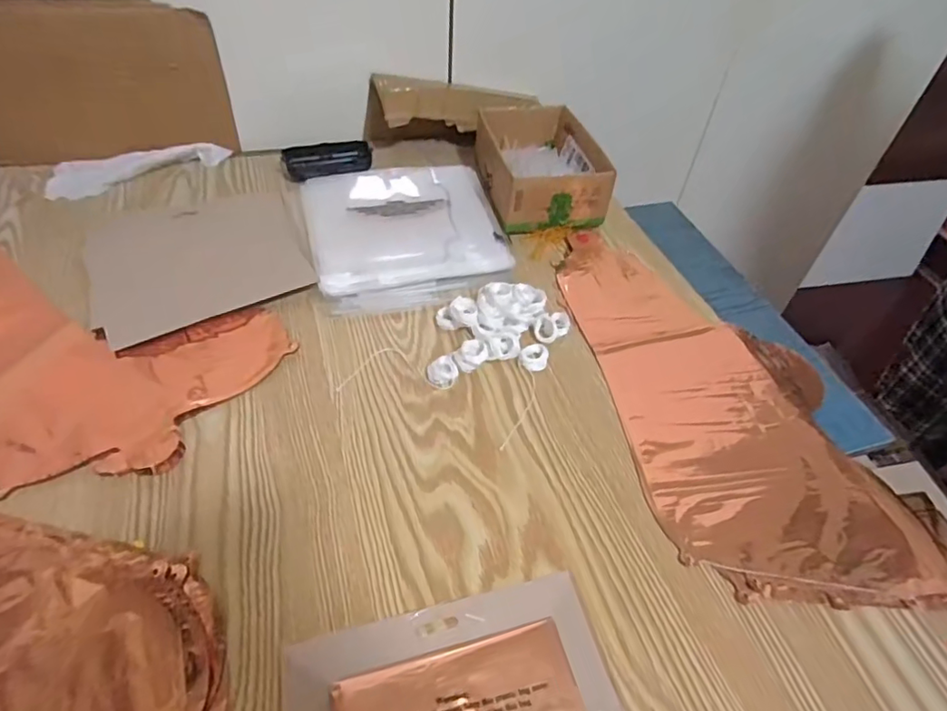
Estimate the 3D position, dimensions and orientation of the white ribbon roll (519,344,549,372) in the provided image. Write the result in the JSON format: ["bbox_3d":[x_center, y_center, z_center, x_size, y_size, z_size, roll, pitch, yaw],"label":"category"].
[{"bbox_3d":[0.056,0.001,0.518,0.025,0.011,0.026,3,47,-3],"label":"white ribbon roll"}]

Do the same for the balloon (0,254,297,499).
[{"bbox_3d":[-0.403,-0.023,0.500,0.428,0.011,0.223,22,49,15],"label":"balloon"}]

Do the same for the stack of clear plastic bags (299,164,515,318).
[{"bbox_3d":[-0.080,-0.155,0.656,0.217,0.018,0.261,-11,49,-15],"label":"stack of clear plastic bags"}]

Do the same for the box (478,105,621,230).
[{"bbox_3d":[0.082,-0.241,0.703,0.131,0.062,0.195,-6,48,-11],"label":"box"}]

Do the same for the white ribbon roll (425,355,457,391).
[{"bbox_3d":[-0.028,0.015,0.505,0.027,0.013,0.028,3,47,-3],"label":"white ribbon roll"}]

